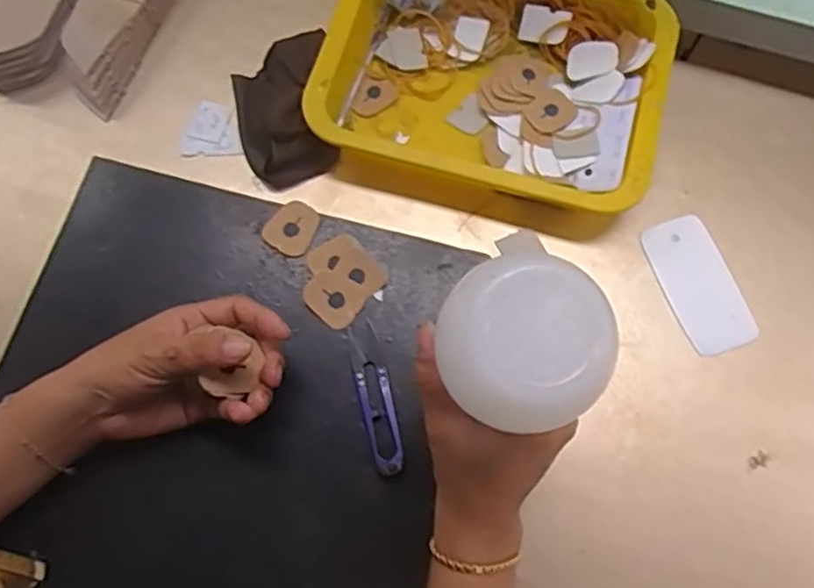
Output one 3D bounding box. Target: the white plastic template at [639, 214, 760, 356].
[{"bbox_3d":[0.215,-0.008,0.511,0.055,0.004,0.103,-20,72,-9],"label":"white plastic template"}]

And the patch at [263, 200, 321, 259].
[{"bbox_3d":[-0.081,-0.046,0.491,0.032,0.004,0.037,35,77,0],"label":"patch"}]

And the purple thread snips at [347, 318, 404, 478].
[{"bbox_3d":[-0.020,0.067,0.453,0.021,0.011,0.099,-14,73,-3],"label":"purple thread snips"}]

